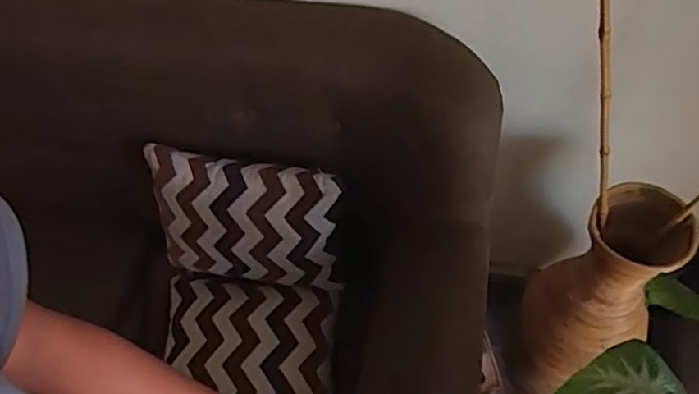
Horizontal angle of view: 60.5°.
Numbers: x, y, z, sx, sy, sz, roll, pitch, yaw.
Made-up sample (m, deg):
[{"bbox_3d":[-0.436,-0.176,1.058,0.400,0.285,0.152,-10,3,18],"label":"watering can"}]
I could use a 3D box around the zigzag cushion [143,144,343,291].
[{"bbox_3d":[-0.183,0.046,1.079,0.337,0.252,0.110,8,23,11],"label":"zigzag cushion"}]

